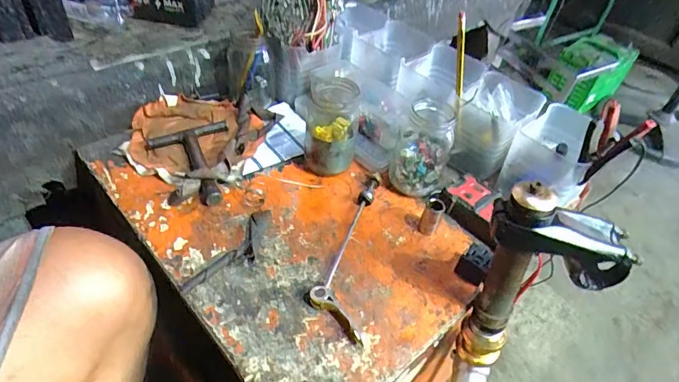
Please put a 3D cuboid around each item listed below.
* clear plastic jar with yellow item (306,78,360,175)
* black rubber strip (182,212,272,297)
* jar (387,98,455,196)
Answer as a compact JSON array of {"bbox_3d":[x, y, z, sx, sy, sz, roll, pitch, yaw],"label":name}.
[{"bbox_3d":[-0.010,-0.071,0.517,0.056,0.112,0.053,4,44,-4],"label":"clear plastic jar with yellow item"},{"bbox_3d":[-0.101,0.058,0.432,0.035,0.014,0.122,25,46,17],"label":"black rubber strip"},{"bbox_3d":[0.099,-0.050,0.517,0.065,0.103,0.069,19,45,12],"label":"jar"}]

